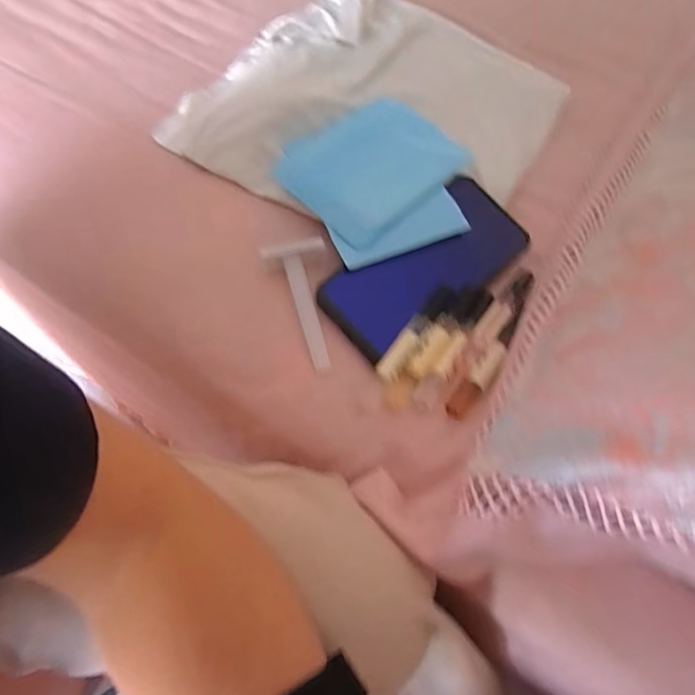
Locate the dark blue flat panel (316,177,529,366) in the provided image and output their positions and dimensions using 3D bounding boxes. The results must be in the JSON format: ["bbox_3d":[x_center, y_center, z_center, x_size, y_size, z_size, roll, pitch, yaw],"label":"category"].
[{"bbox_3d":[0.060,-0.061,0.367,0.165,0.011,0.073,-40,75,-20],"label":"dark blue flat panel"}]

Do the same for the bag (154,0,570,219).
[{"bbox_3d":[0.023,-0.205,0.424,0.272,0.029,0.252,30,67,8],"label":"bag"}]

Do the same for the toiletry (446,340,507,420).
[{"bbox_3d":[0.086,0.020,0.330,0.015,0.008,0.060,36,69,13],"label":"toiletry"}]

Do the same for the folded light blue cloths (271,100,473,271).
[{"bbox_3d":[0.028,-0.129,0.386,0.132,0.011,0.134,-32,71,-14],"label":"folded light blue cloths"}]

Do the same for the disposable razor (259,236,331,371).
[{"bbox_3d":[-0.028,-0.030,0.350,0.043,0.007,0.094,-14,79,-8],"label":"disposable razor"}]

